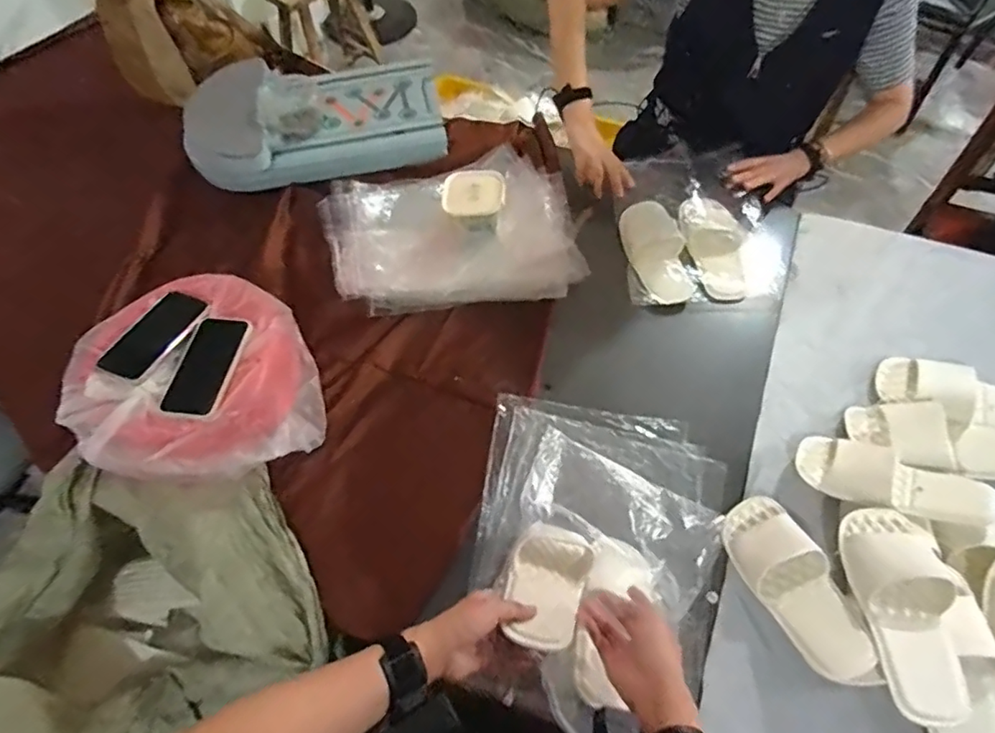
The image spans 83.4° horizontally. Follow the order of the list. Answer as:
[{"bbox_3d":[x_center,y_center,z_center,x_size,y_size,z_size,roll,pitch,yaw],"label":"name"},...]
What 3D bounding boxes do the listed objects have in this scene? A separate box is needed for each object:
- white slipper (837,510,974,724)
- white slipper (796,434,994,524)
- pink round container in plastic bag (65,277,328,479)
[{"bbox_3d":[0.481,0.275,0.643,0.108,0.058,0.235,0,59,2],"label":"white slipper"},{"bbox_3d":[0.535,0.144,0.743,0.237,0.066,0.105,16,60,25],"label":"white slipper"},{"bbox_3d":[-0.445,0.025,0.842,0.300,0.140,0.288,-1,59,1],"label":"pink round container in plastic bag"}]

